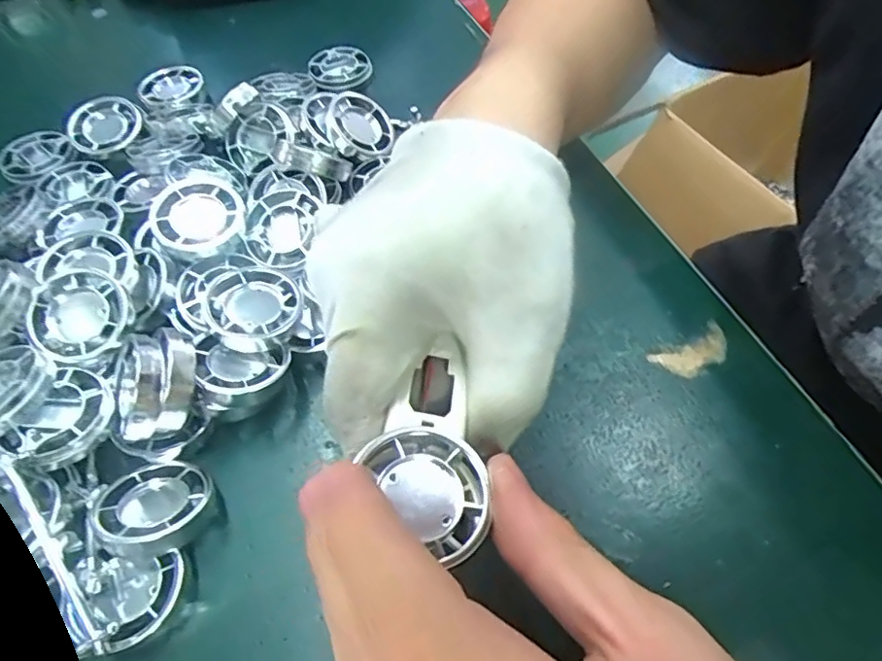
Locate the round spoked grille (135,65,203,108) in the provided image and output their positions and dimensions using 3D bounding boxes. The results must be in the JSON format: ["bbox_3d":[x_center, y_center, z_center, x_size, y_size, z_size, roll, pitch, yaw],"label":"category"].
[{"bbox_3d":[-0.168,-0.152,0.369,0.038,0.008,0.036,-1,55,2],"label":"round spoked grille"}]

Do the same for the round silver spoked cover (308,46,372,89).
[{"bbox_3d":[-0.064,-0.166,0.378,0.039,0.011,0.034,-19,57,-10],"label":"round silver spoked cover"}]

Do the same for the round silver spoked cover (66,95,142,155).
[{"bbox_3d":[-0.188,-0.115,0.332,0.038,0.011,0.035,-21,74,-20],"label":"round silver spoked cover"}]

